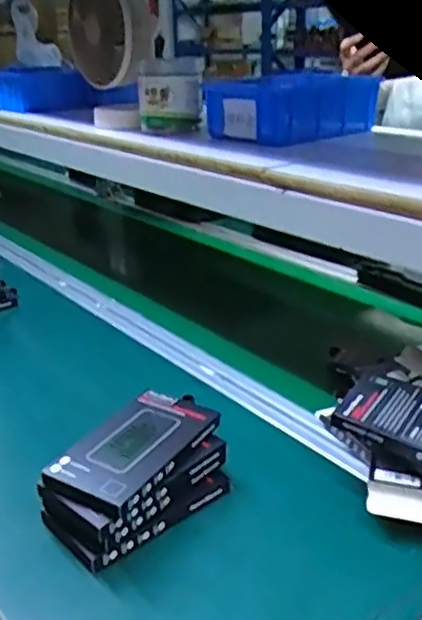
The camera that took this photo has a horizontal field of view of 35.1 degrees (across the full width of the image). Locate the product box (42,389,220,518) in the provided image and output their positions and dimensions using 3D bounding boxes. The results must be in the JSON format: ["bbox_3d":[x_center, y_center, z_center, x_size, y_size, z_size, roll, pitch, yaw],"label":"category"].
[{"bbox_3d":[-0.058,0.107,0.532,0.075,0.020,0.136,13,26,32],"label":"product box"}]

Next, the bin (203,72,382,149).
[{"bbox_3d":[0.096,-0.246,0.812,0.139,0.063,0.166,18,29,40],"label":"bin"}]

